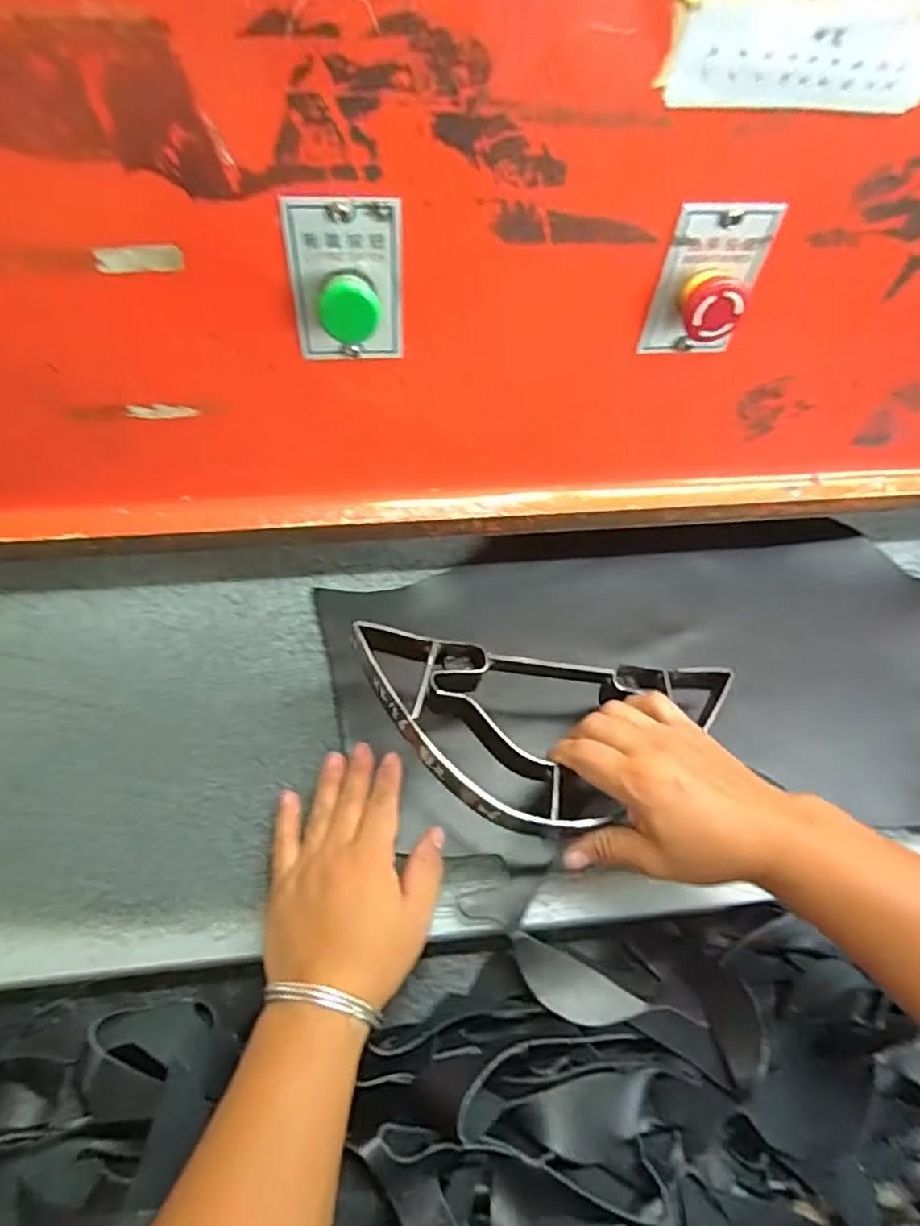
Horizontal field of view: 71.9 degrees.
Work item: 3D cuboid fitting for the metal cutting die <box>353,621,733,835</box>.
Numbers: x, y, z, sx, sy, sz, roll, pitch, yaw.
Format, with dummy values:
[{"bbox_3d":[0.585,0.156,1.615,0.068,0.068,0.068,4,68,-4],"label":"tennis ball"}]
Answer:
[{"bbox_3d":[0.056,0.077,0.406,0.252,0.040,0.119,4,58,-1],"label":"metal cutting die"}]

